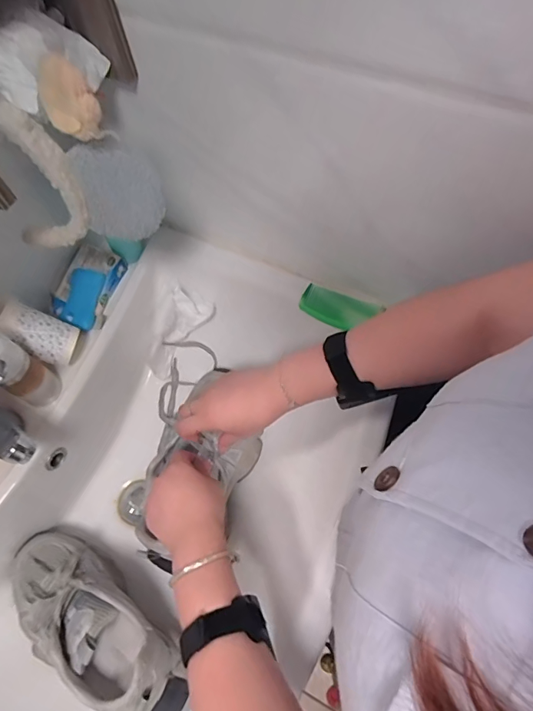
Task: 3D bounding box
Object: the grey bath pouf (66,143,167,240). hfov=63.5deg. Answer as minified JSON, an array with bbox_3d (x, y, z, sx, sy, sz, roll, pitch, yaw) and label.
[{"bbox_3d":[-0.129,-0.143,0.380,0.073,0.086,0.019,-8,64,-1],"label":"grey bath pouf"}]

